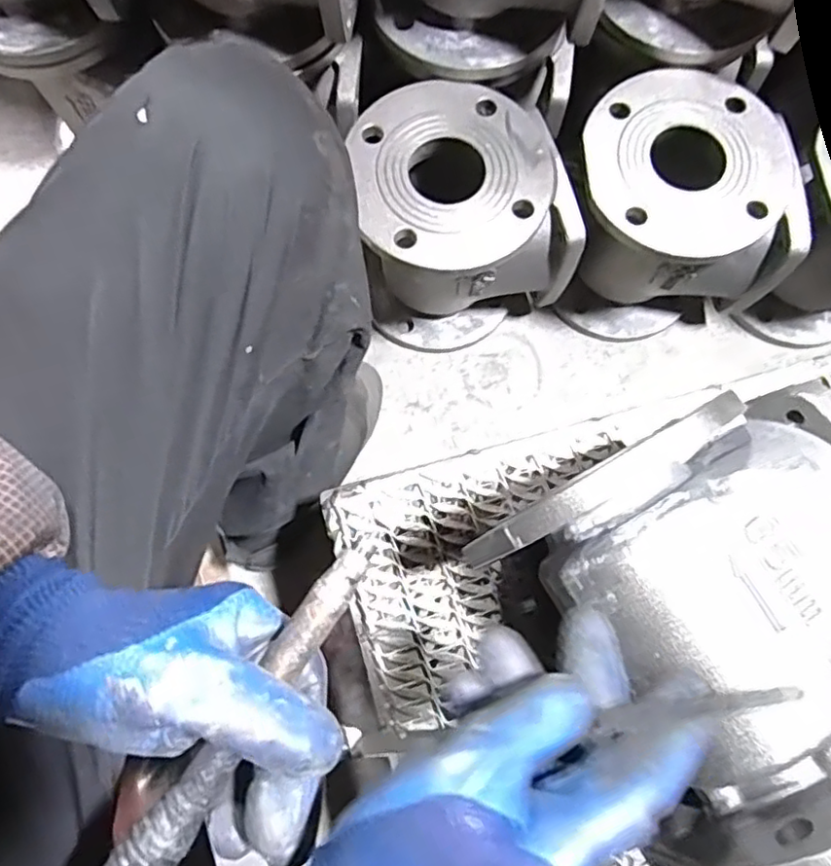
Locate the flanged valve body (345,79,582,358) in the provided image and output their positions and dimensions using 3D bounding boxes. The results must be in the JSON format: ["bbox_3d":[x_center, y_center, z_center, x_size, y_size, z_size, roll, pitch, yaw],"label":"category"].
[{"bbox_3d":[0.041,-0.202,0.623,0.184,0.194,0.172,-13,78,-3],"label":"flanged valve body"}]

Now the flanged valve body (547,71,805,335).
[{"bbox_3d":[0.240,-0.211,0.626,0.177,0.204,0.170,-6,78,-2],"label":"flanged valve body"}]

